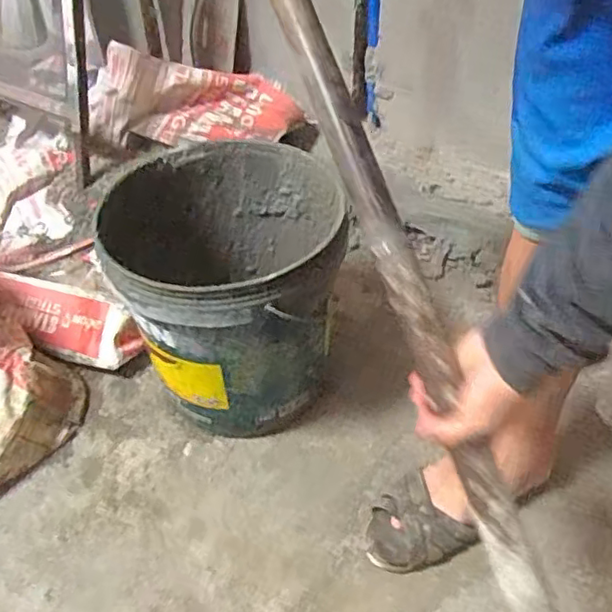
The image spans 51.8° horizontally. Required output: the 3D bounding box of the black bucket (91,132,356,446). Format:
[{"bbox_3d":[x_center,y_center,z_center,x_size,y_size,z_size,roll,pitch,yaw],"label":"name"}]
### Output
[{"bbox_3d":[-0.093,-0.017,0.871,0.272,0.294,0.295,-9,45,-2],"label":"black bucket"}]

